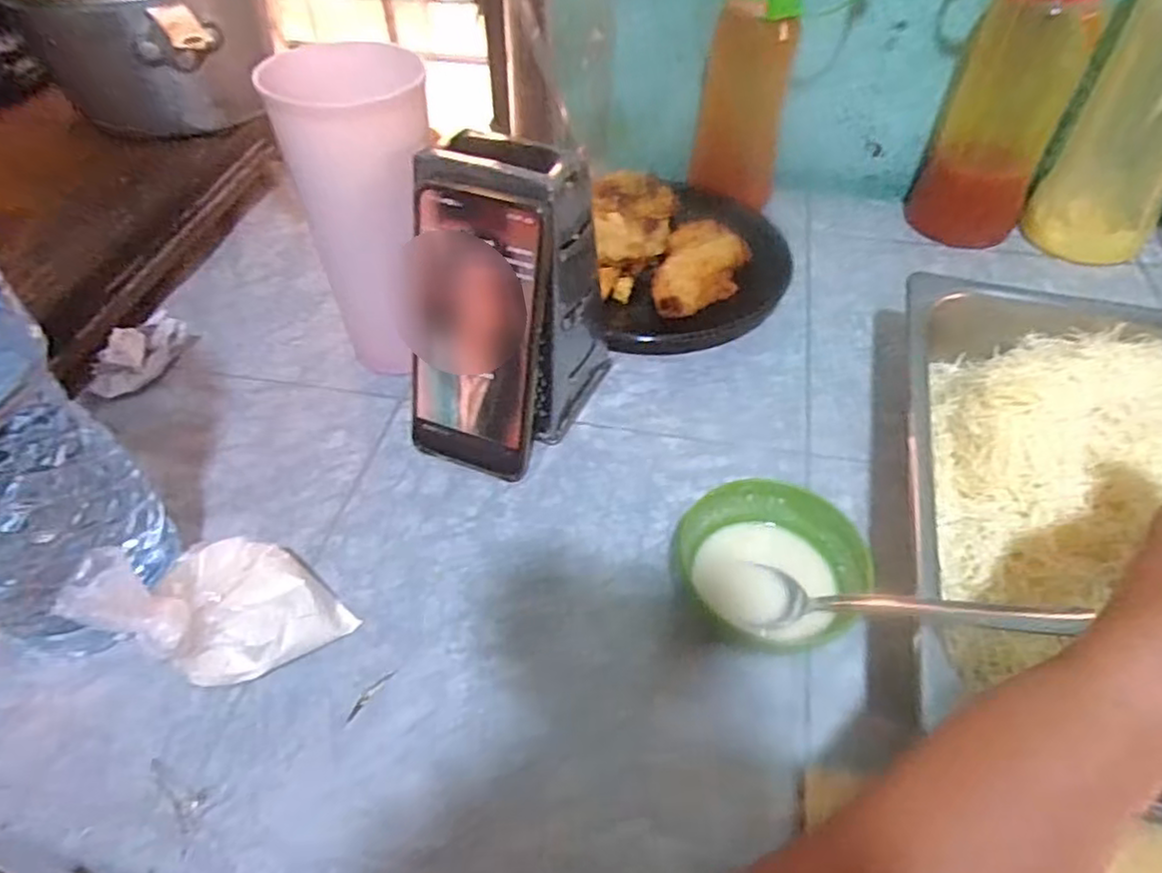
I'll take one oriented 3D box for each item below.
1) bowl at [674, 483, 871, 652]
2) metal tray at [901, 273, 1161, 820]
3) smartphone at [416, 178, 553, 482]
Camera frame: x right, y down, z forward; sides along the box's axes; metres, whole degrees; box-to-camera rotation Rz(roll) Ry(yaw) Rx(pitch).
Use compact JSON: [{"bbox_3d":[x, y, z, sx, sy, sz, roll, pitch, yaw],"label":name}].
[{"bbox_3d":[0.098,0.069,0.365,0.081,0.043,0.086,0,49,0],"label":"bowl"},{"bbox_3d":[0.297,0.033,0.383,0.238,0.062,0.287,12,50,11],"label":"metal tray"},{"bbox_3d":[-0.061,-0.054,0.400,0.077,0.166,0.009,17,31,15],"label":"smartphone"}]

